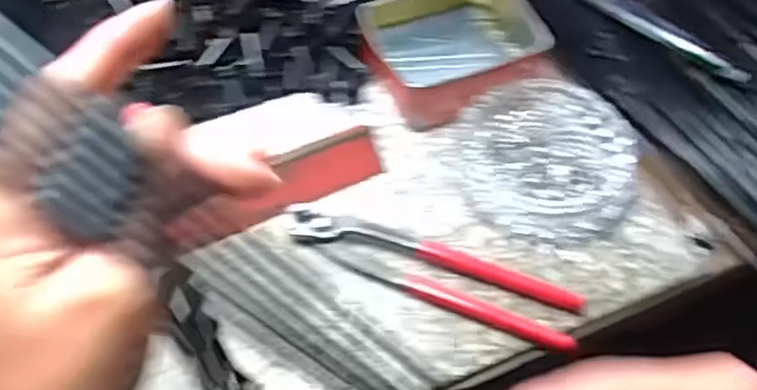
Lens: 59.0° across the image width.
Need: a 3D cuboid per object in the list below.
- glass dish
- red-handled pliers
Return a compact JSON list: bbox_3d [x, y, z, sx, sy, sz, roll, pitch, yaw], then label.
[{"bbox_3d":[0.120,-0.028,0.479,0.115,0.026,0.126,1,55,-1],"label":"glass dish"},{"bbox_3d":[0.035,0.045,0.440,0.195,0.016,0.045,21,58,13],"label":"red-handled pliers"}]

